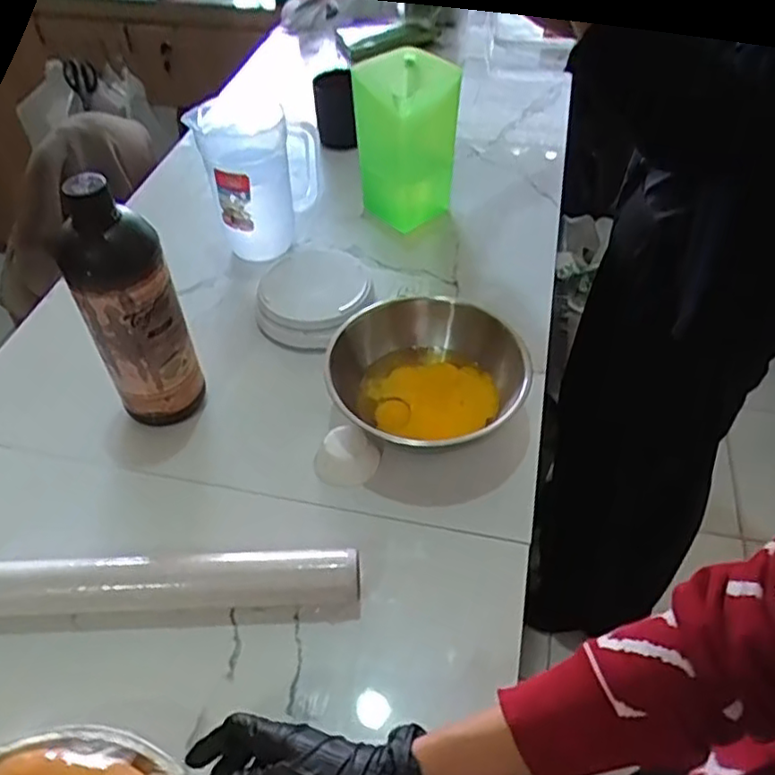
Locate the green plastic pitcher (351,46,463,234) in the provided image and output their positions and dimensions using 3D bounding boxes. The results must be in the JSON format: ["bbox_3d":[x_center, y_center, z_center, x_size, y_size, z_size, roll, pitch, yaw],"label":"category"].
[{"bbox_3d":[0.023,-0.336,0.913,0.127,0.214,0.142,-2,48,-2],"label":"green plastic pitcher"}]

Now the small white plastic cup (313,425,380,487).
[{"bbox_3d":[-0.038,0.067,0.640,0.051,0.032,0.053,0,48,0],"label":"small white plastic cup"}]

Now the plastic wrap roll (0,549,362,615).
[{"bbox_3d":[-0.178,0.161,0.543,0.306,0.045,0.036,-2,48,-2],"label":"plastic wrap roll"}]

